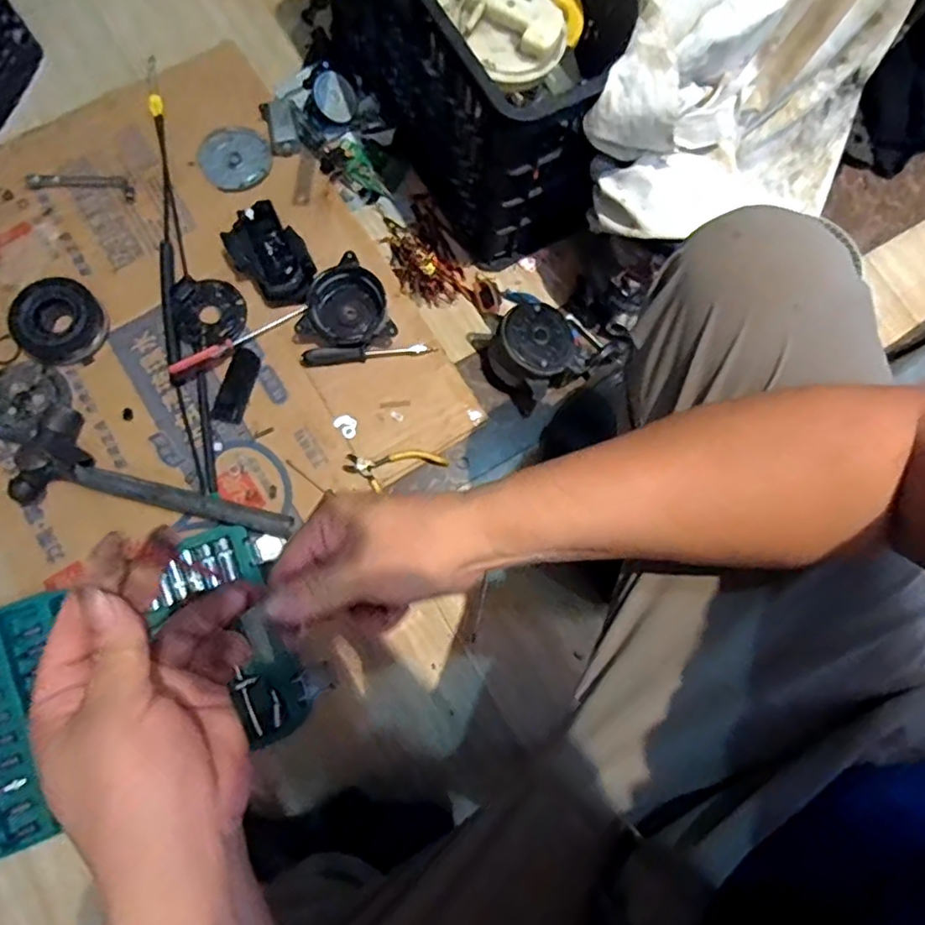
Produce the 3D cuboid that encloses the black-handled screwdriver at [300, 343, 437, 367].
[{"bbox_3d":[-0.124,-0.143,0.774,0.170,0.015,0.019,-7,78,0],"label":"black-handled screwdriver"}]

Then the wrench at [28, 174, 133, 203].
[{"bbox_3d":[-0.522,-0.383,0.816,0.146,0.010,0.034,7,78,3],"label":"wrench"}]

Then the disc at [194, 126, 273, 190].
[{"bbox_3d":[-0.322,-0.432,0.841,0.097,0.004,0.100,0,78,1],"label":"disc"}]

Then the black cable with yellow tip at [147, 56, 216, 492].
[{"bbox_3d":[-0.388,-0.270,0.795,0.038,0.018,0.630,-13,78,-1],"label":"black cable with yellow tip"}]

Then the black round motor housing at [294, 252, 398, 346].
[{"bbox_3d":[-0.143,-0.187,0.764,0.110,0.044,0.112,0,78,1],"label":"black round motor housing"}]

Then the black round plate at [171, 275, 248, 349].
[{"bbox_3d":[-0.329,-0.196,0.780,0.086,0.020,0.099,-12,78,-1],"label":"black round plate"}]

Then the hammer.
[{"bbox_3d":[-0.364,0.034,0.714,0.331,0.044,0.118,17,78,4],"label":"hammer"}]

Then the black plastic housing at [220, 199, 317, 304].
[{"bbox_3d":[-0.246,-0.264,0.777,0.084,0.063,0.132,-40,82,-11],"label":"black plastic housing"}]

